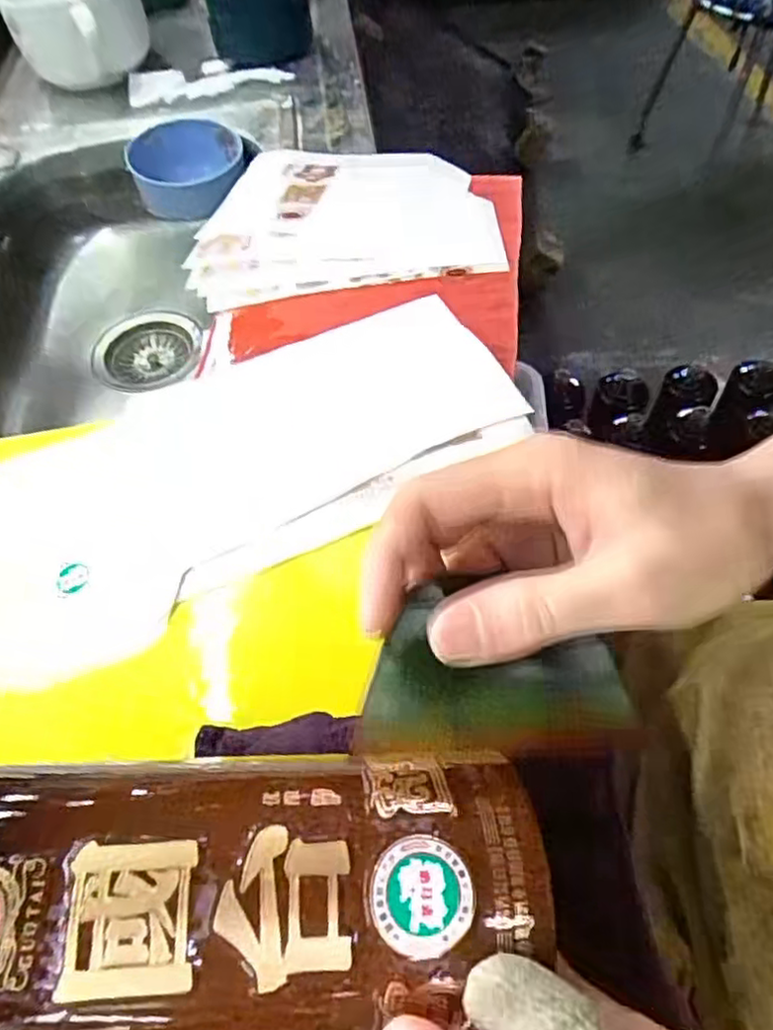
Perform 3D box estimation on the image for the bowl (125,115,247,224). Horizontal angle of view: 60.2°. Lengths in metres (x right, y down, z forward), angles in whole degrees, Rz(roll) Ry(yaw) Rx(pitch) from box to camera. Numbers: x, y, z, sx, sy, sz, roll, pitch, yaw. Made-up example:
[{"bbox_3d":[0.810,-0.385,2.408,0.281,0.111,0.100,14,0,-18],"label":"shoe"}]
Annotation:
[{"bbox_3d":[-0.193,-0.344,0.664,0.108,0.052,0.094,-8,54,-3],"label":"bowl"}]

